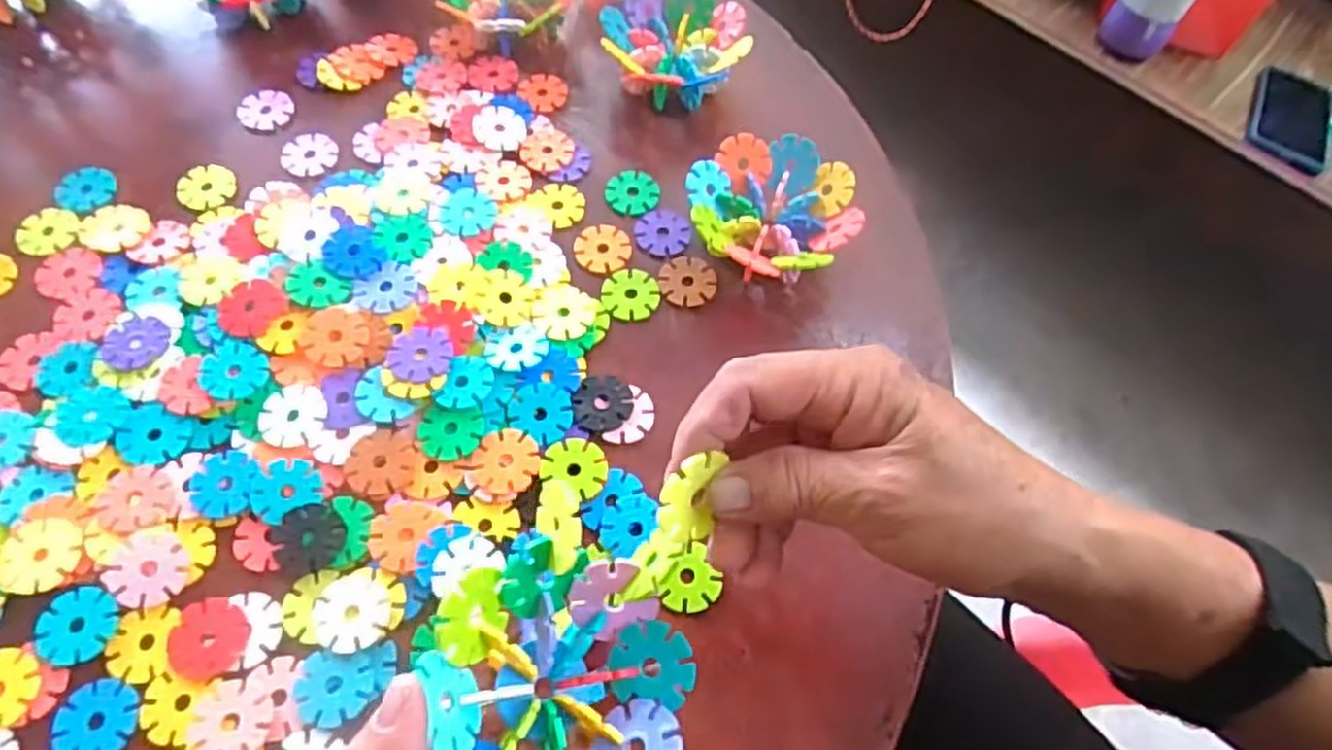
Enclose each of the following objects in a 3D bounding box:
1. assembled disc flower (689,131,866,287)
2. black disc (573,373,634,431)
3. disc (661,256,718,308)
[{"bbox_3d":[0.058,-0.086,0.424,0.087,0.040,0.088,-4,64,-6],"label":"assembled disc flower"},{"bbox_3d":[-0.032,0.013,0.382,0.030,0.004,0.030,-1,63,-4],"label":"black disc"},{"bbox_3d":[0.013,-0.053,0.424,0.031,0.004,0.032,1,63,-3],"label":"disc"}]

